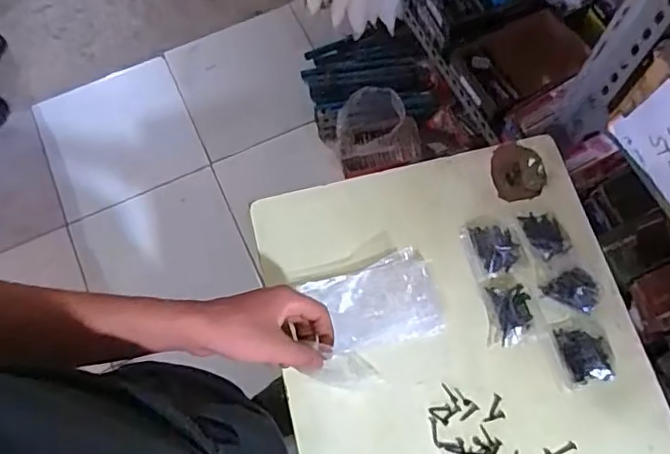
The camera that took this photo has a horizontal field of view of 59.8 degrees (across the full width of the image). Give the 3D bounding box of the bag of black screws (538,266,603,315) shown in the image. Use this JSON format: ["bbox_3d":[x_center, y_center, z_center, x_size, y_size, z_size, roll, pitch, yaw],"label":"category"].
[{"bbox_3d":[0.269,0.074,0.663,0.070,0.029,0.053,-12,70,-3],"label":"bag of black screws"}]

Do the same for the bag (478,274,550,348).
[{"bbox_3d":[0.198,0.094,0.660,0.061,0.019,0.078,-11,70,-2],"label":"bag"}]

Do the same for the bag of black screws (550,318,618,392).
[{"bbox_3d":[0.276,0.138,0.639,0.062,0.017,0.070,-8,70,-1],"label":"bag of black screws"}]

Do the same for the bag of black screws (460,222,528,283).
[{"bbox_3d":[0.188,0.021,0.682,0.063,0.028,0.072,-18,70,-5],"label":"bag of black screws"}]

